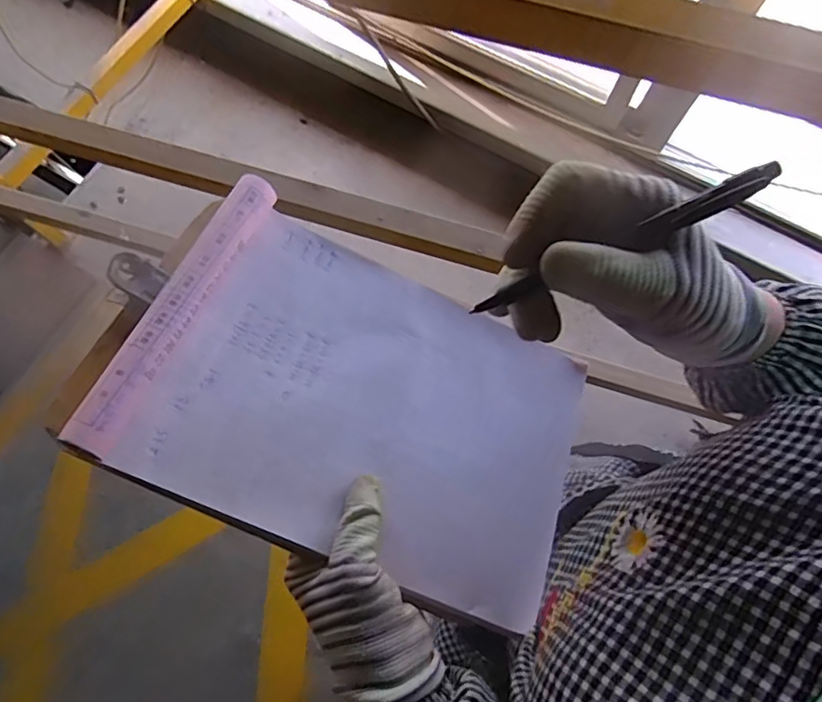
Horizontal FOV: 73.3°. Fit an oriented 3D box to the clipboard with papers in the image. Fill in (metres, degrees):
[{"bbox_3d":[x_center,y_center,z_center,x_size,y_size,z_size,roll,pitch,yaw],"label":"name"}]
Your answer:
[{"bbox_3d":[-0.033,0.024,0.370,0.318,0.035,0.209,26,60,-8],"label":"clipboard with papers"}]

